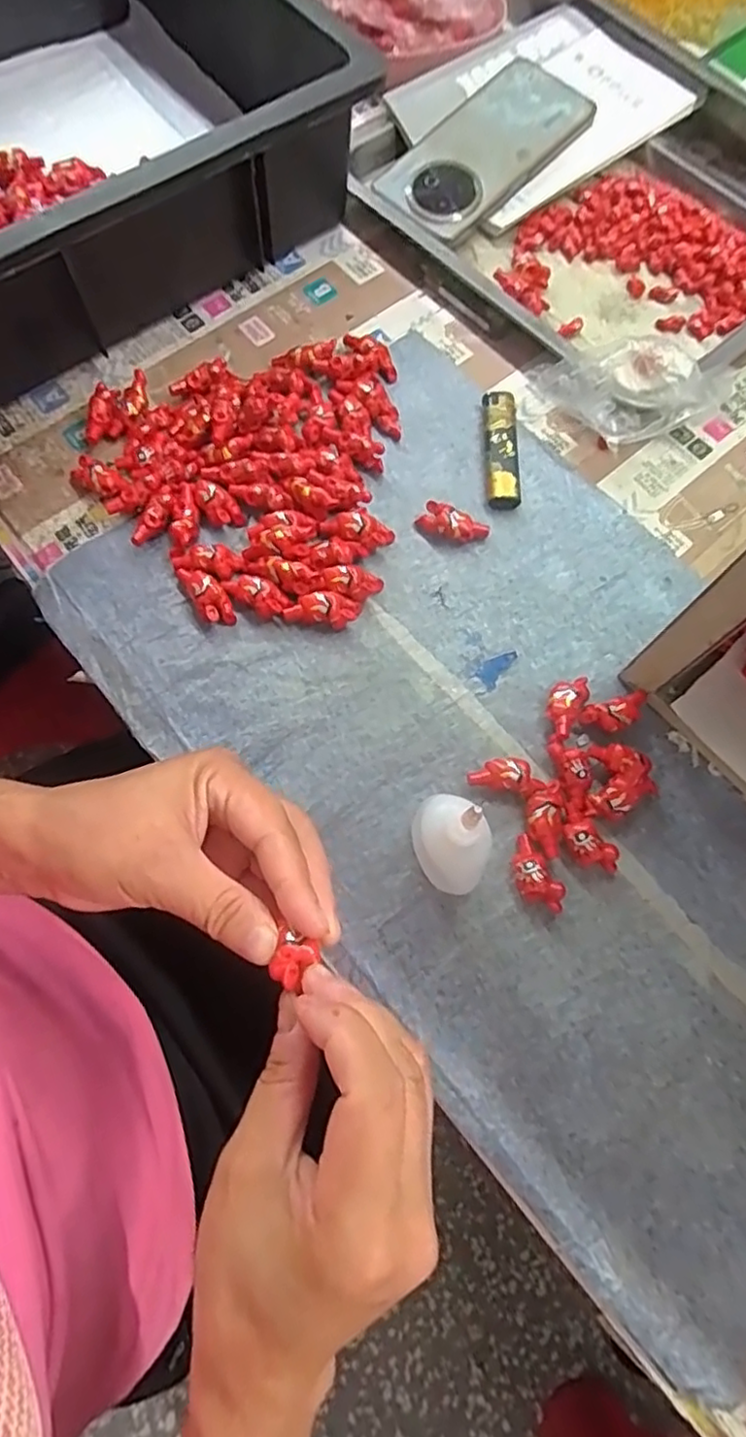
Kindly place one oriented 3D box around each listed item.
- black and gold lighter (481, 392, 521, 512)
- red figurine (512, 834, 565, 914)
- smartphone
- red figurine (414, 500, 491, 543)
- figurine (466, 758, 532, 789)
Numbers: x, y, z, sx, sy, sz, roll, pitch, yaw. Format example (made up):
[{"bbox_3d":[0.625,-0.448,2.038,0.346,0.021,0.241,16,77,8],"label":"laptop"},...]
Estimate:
[{"bbox_3d":[0.080,-0.166,0.394,0.019,0.012,0.077,0,72,-1],"label":"black and gold lighter"},{"bbox_3d":[0.079,0.079,0.315,0.018,0.013,0.038,-28,75,-10],"label":"red figurine"},{"bbox_3d":[0.080,-0.409,0.452,0.156,0.015,0.080,-44,82,-7],"label":"smartphone"},{"bbox_3d":[0.047,-0.113,0.374,0.041,0.015,0.016,21,73,5],"label":"red figurine"},{"bbox_3d":[0.065,0.029,0.331,0.031,0.012,0.015,-2,72,-2],"label":"figurine"}]

